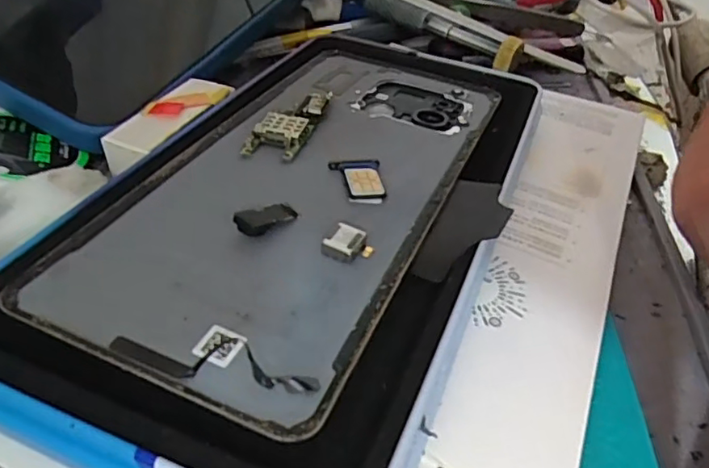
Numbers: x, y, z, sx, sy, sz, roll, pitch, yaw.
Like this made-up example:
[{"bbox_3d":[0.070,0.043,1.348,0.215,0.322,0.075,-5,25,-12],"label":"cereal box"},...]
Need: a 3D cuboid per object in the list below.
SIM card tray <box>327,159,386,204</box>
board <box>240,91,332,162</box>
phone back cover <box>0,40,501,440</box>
[{"bbox_3d":[0.001,-0.015,0.157,0.014,0.004,0.017,-2,41,-11],"label":"SIM card tray"},{"bbox_3d":[-0.020,-0.036,0.178,0.015,0.005,0.041,16,41,10],"label":"board"},{"bbox_3d":[-0.011,-0.021,0.167,0.077,0.008,0.164,18,41,12],"label":"phone back cover"}]

